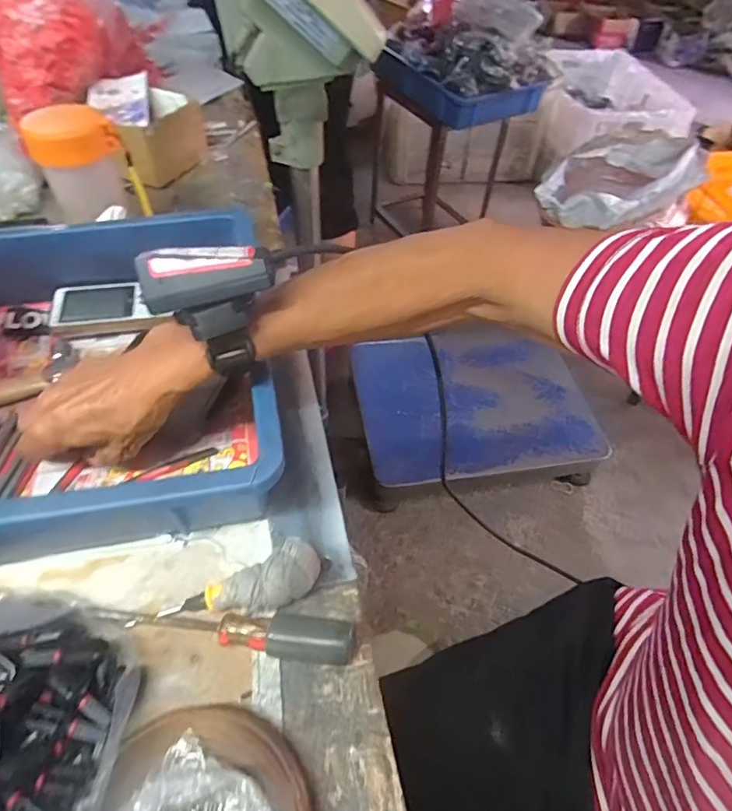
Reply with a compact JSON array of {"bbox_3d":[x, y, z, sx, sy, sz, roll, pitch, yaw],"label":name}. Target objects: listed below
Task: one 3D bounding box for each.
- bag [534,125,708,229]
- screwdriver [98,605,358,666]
[{"bbox_3d":[0.617,-0.550,1.231,0.270,0.165,0.264,-31,59,-24],"label":"bag"},{"bbox_3d":[-0.084,0.130,0.302,0.154,0.020,0.026,7,51,3],"label":"screwdriver"}]

